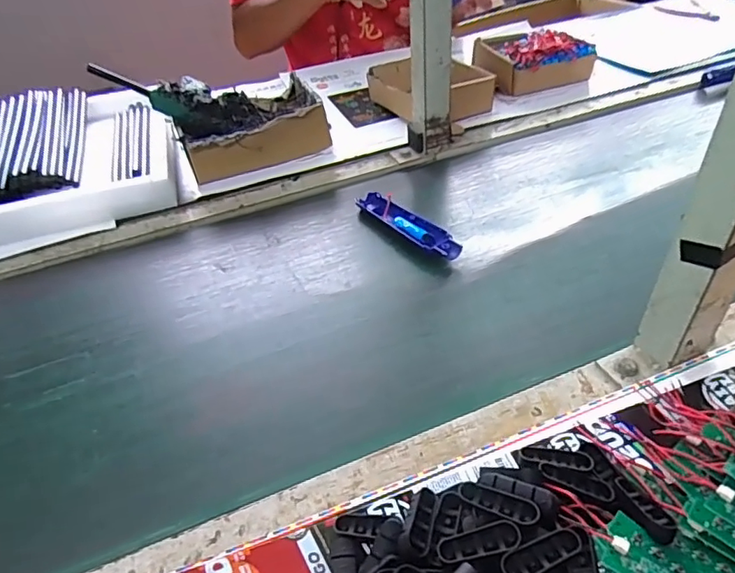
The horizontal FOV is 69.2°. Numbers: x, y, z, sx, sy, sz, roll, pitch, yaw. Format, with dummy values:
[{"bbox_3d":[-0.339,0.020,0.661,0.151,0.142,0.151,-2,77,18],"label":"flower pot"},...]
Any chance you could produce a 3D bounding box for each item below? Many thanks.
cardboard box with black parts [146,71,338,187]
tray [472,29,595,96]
[{"bbox_3d":[-0.191,-0.258,0.794,0.222,0.084,0.212,-18,42,-14],"label":"cardboard box with black parts"},{"bbox_3d":[0.292,-0.401,0.944,0.172,0.065,0.159,-20,42,-16],"label":"tray"}]

